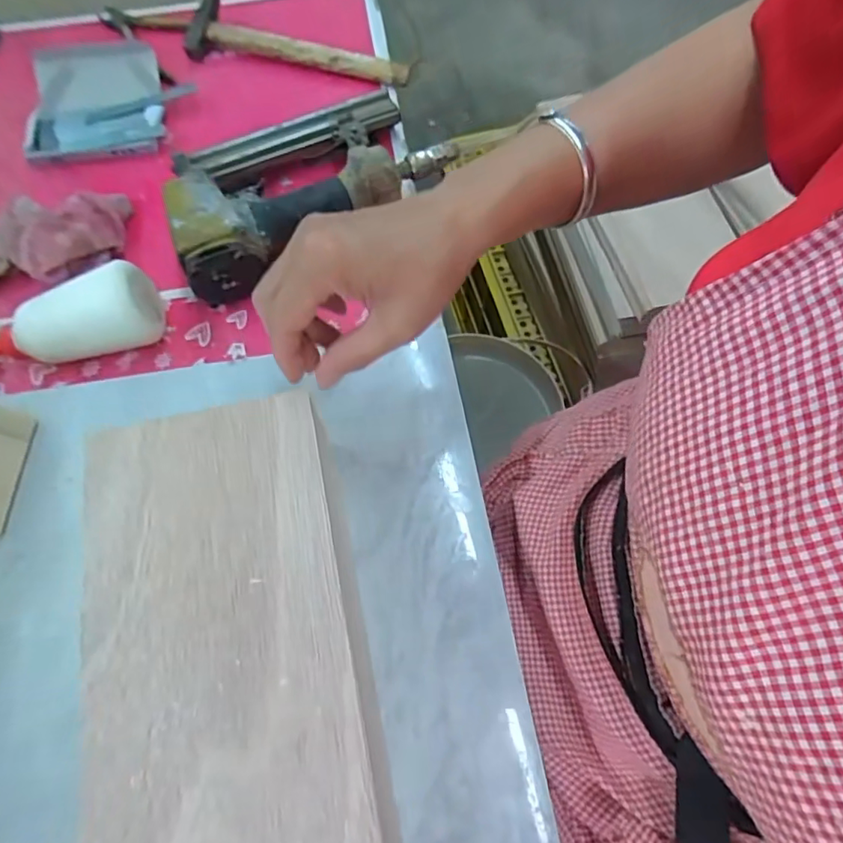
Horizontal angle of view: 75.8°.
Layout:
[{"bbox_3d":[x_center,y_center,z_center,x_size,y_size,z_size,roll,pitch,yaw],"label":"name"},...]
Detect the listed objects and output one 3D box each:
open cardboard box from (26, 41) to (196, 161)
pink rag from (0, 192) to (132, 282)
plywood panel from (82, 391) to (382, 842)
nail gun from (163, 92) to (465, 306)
[{"bbox_3d":[-0.317,-0.323,0.543,0.155,0.035,0.124,-5,66,-1],"label":"open cardboard box"},{"bbox_3d":[-0.322,-0.159,0.469,0.139,0.053,0.076,-27,68,-11],"label":"pink rag"},{"bbox_3d":[-0.089,0.145,0.240,0.123,0.008,0.329,-12,67,-4],"label":"plywood panel"},{"bbox_3d":[-0.113,-0.218,0.478,0.246,0.058,0.152,-33,70,-13],"label":"nail gun"}]

